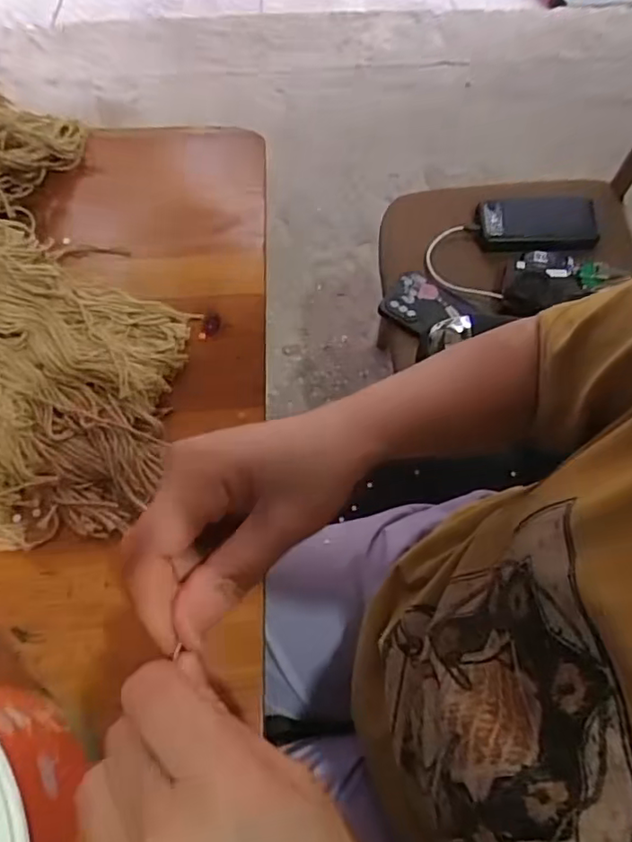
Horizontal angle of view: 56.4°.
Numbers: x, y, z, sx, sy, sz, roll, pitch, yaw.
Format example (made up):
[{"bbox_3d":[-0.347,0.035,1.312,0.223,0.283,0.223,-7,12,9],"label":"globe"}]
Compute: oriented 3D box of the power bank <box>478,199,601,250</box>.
[{"bbox_3d":[0.298,-0.268,0.796,0.153,0.029,0.067,3,68,1],"label":"power bank"}]

